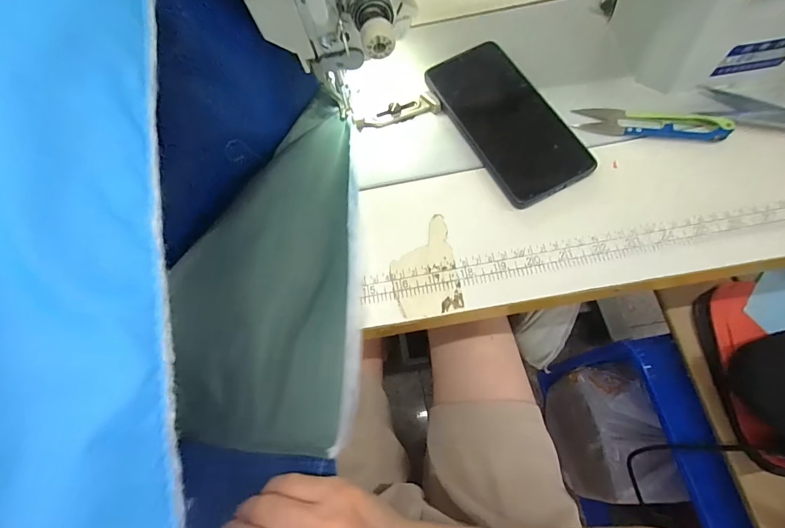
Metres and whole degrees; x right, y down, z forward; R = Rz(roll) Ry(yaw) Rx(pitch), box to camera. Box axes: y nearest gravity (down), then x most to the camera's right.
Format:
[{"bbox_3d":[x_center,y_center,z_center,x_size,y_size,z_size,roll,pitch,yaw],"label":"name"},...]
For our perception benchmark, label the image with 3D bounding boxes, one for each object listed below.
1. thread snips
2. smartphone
[{"bbox_3d":[0.217,-0.121,0.327,0.116,0.016,0.028,7,71,8],"label":"thread snips"},{"bbox_3d":[0.097,-0.126,0.338,0.074,0.008,0.158,-28,72,-2],"label":"smartphone"}]

